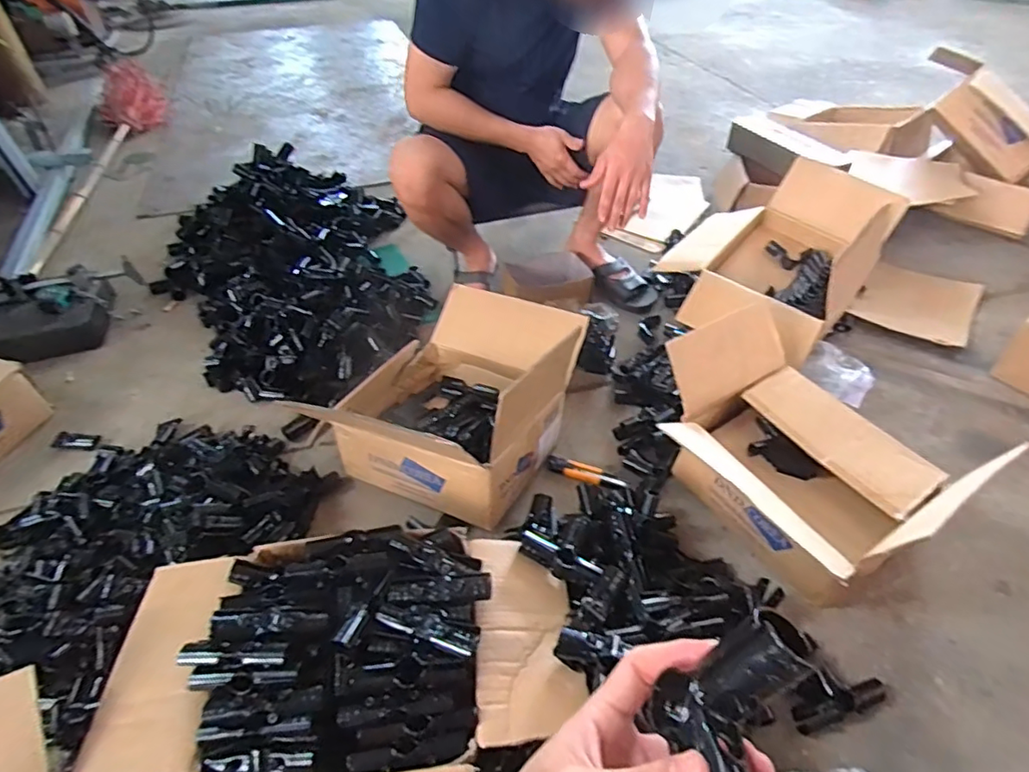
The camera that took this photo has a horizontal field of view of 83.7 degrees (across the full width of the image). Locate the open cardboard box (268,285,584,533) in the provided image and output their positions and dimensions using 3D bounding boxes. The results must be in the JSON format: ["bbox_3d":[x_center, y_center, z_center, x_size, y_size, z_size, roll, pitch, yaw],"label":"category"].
[{"bbox_3d":[-0.089,-0.004,1.051,0.342,0.261,0.443,19,48,20],"label":"open cardboard box"}]

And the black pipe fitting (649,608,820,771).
[{"bbox_3d":[0.091,0.148,0.247,0.052,0.053,0.097,18,47,19],"label":"black pipe fitting"}]

